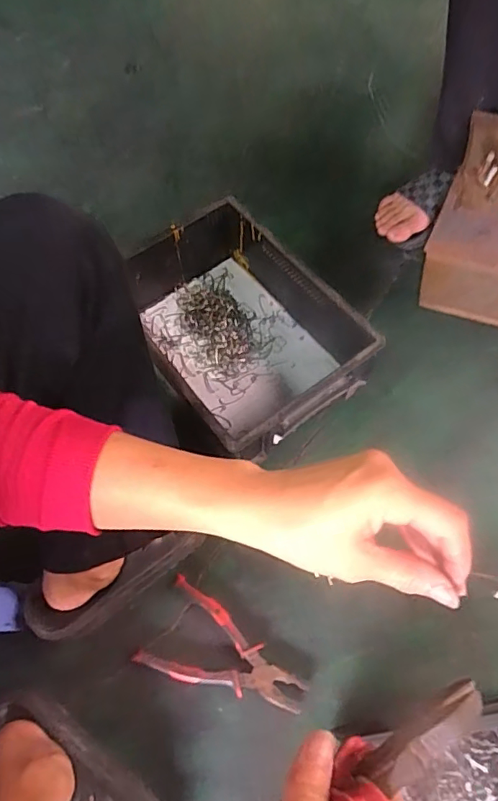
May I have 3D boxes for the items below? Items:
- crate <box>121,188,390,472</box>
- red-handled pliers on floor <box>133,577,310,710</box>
[{"bbox_3d":[-0.003,-0.107,0.737,0.228,0.132,0.337,-29,69,-14],"label":"crate"},{"bbox_3d":[-0.027,0.300,0.600,0.187,0.020,0.097,27,67,11],"label":"red-handled pliers on floor"}]

